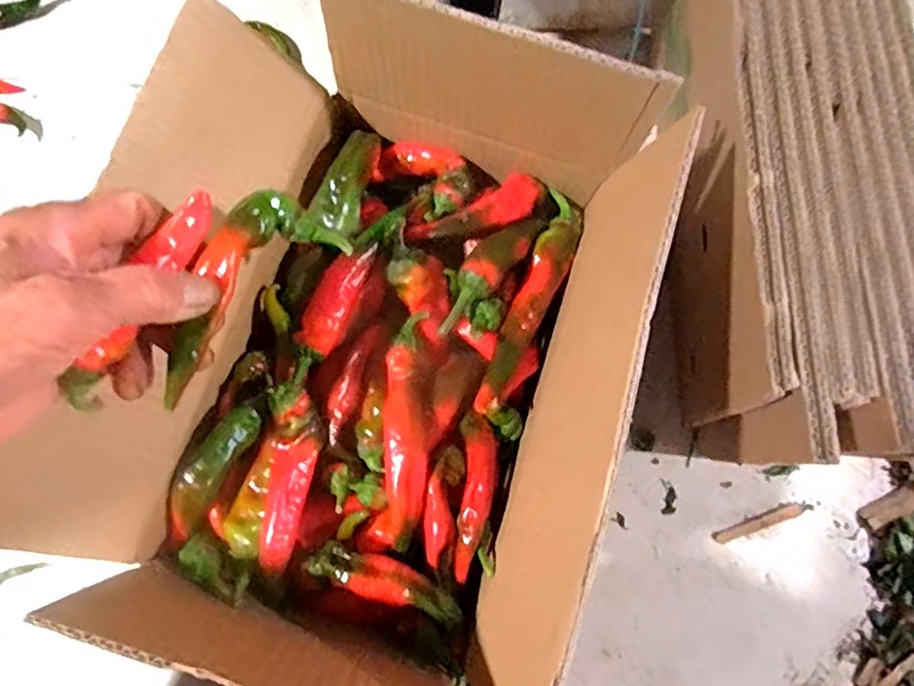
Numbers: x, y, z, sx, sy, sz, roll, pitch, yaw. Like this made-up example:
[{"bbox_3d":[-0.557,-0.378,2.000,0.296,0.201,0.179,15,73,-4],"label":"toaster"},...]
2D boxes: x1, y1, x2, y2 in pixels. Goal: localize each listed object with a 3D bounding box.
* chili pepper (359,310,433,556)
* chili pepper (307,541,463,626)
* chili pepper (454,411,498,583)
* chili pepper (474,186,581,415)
[{"bbox_3d":[-0.028,0.050,0.330,0.031,0.027,0.131,9,79,-2],"label":"chili pepper"},{"bbox_3d":[-0.035,0.121,0.304,0.080,0.016,0.019,20,79,1],"label":"chili pepper"},{"bbox_3d":[0.011,0.083,0.327,0.020,0.022,0.088,4,79,-3],"label":"chili pepper"},{"bbox_3d":[0.045,-0.025,0.358,0.025,0.020,0.152,25,68,3],"label":"chili pepper"}]

